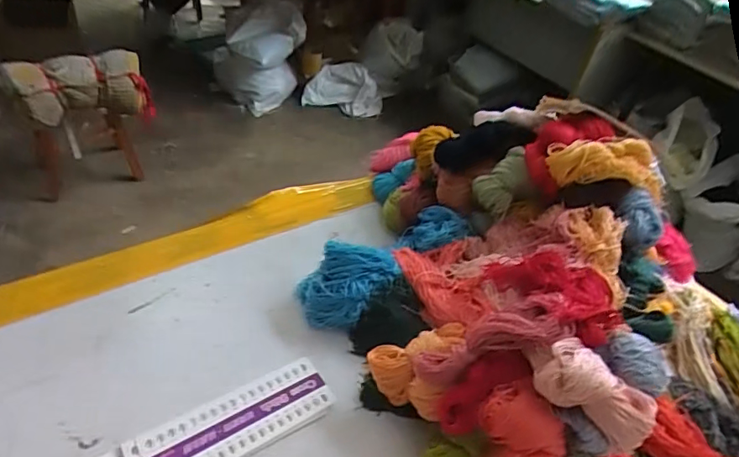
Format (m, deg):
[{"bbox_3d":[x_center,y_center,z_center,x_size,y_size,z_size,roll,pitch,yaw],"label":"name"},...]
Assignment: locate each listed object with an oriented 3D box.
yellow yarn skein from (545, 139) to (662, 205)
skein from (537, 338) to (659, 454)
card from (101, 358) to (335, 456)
[{"bbox_3d":[0.370,-0.100,0.772,0.185,0.058,0.071,12,41,2],"label":"yellow yarn skein"},{"bbox_3d":[0.239,0.179,0.533,0.125,0.066,0.064,37,47,27],"label":"skein"},{"bbox_3d":[-0.179,0.253,0.620,0.275,0.007,0.089,-19,50,-31],"label":"card"}]

